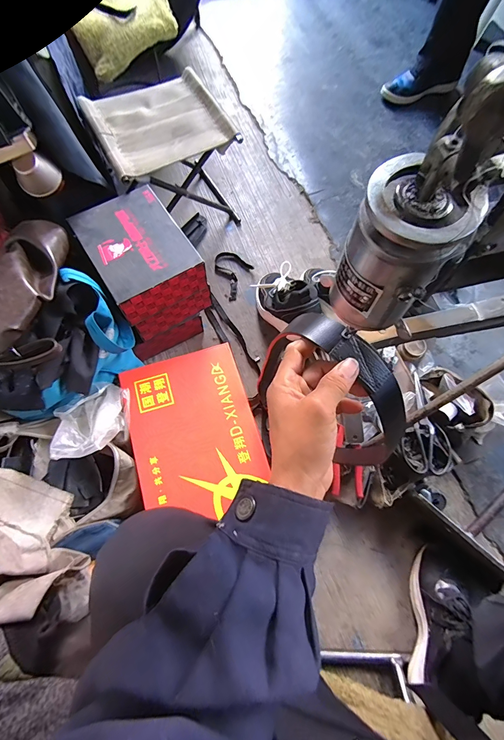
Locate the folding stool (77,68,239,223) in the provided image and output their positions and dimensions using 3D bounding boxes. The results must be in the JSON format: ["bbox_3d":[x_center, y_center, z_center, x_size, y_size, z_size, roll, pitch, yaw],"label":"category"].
[{"bbox_3d":[-0.190,-0.469,0.801,0.255,0.247,0.213,-27,73,-10],"label":"folding stool"}]

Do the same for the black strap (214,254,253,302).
[{"bbox_3d":[-0.040,-0.244,0.858,0.087,0.015,0.125,-23,72,-9],"label":"black strap"}]

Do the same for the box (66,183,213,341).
[{"bbox_3d":[-0.212,-0.208,0.681,0.164,0.152,0.209,-32,74,-12],"label":"box"}]

